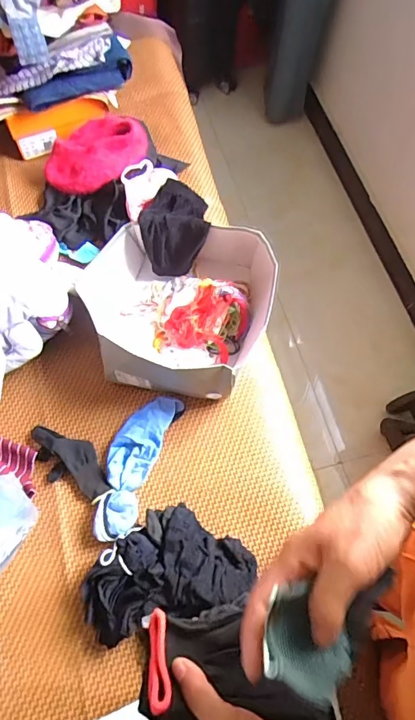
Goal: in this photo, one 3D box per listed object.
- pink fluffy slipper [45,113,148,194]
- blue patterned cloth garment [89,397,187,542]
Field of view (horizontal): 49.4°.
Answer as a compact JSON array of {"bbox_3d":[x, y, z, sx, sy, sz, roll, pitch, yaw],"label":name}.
[{"bbox_3d":[-0.236,-0.436,0.937,0.208,0.074,0.158,-38,72,-17],"label":"pink fluffy slipper"},{"bbox_3d":[-0.120,0.161,0.713,0.083,0.026,0.229,20,66,7],"label":"blue patterned cloth garment"}]

